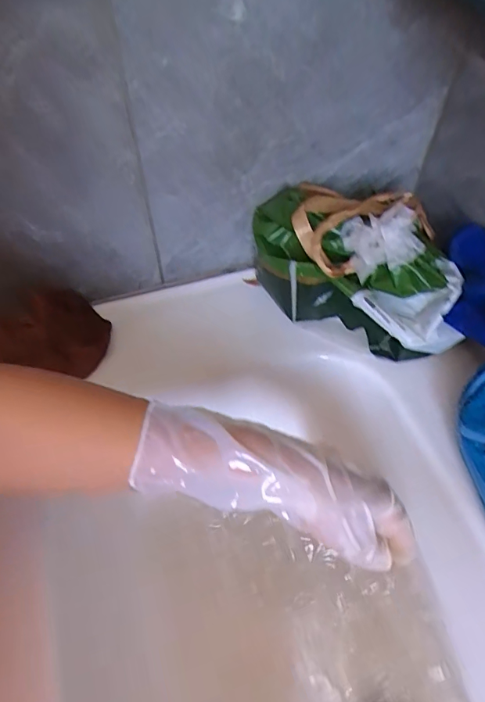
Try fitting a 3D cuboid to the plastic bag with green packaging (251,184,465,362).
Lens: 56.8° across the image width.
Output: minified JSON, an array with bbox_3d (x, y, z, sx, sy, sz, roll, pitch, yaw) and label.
[{"bbox_3d":[0.099,-0.071,0.399,0.191,0.103,0.118,11,55,7],"label":"plastic bag with green packaging"}]

